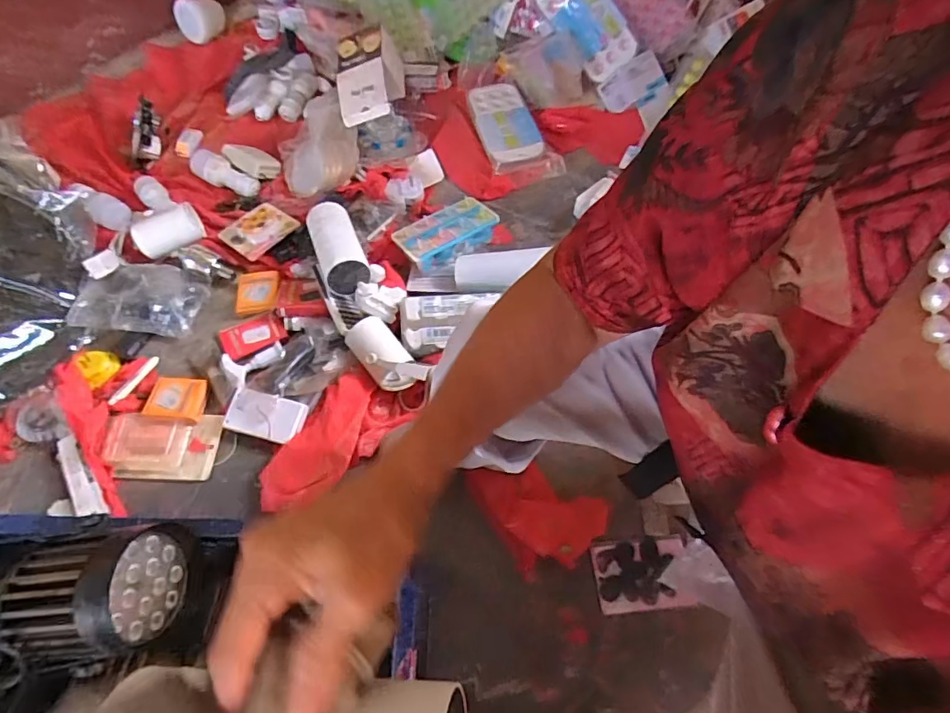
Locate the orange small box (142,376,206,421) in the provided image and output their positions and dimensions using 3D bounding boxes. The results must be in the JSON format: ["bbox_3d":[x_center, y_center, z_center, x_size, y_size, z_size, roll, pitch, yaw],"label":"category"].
[{"bbox_3d":[-0.488,0.066,0.842,0.081,0.023,0.065,5,63,1],"label":"orange small box"}]

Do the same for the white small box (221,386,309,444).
[{"bbox_3d":[-0.336,0.094,0.825,0.122,0.023,0.069,12,63,4],"label":"white small box"}]

